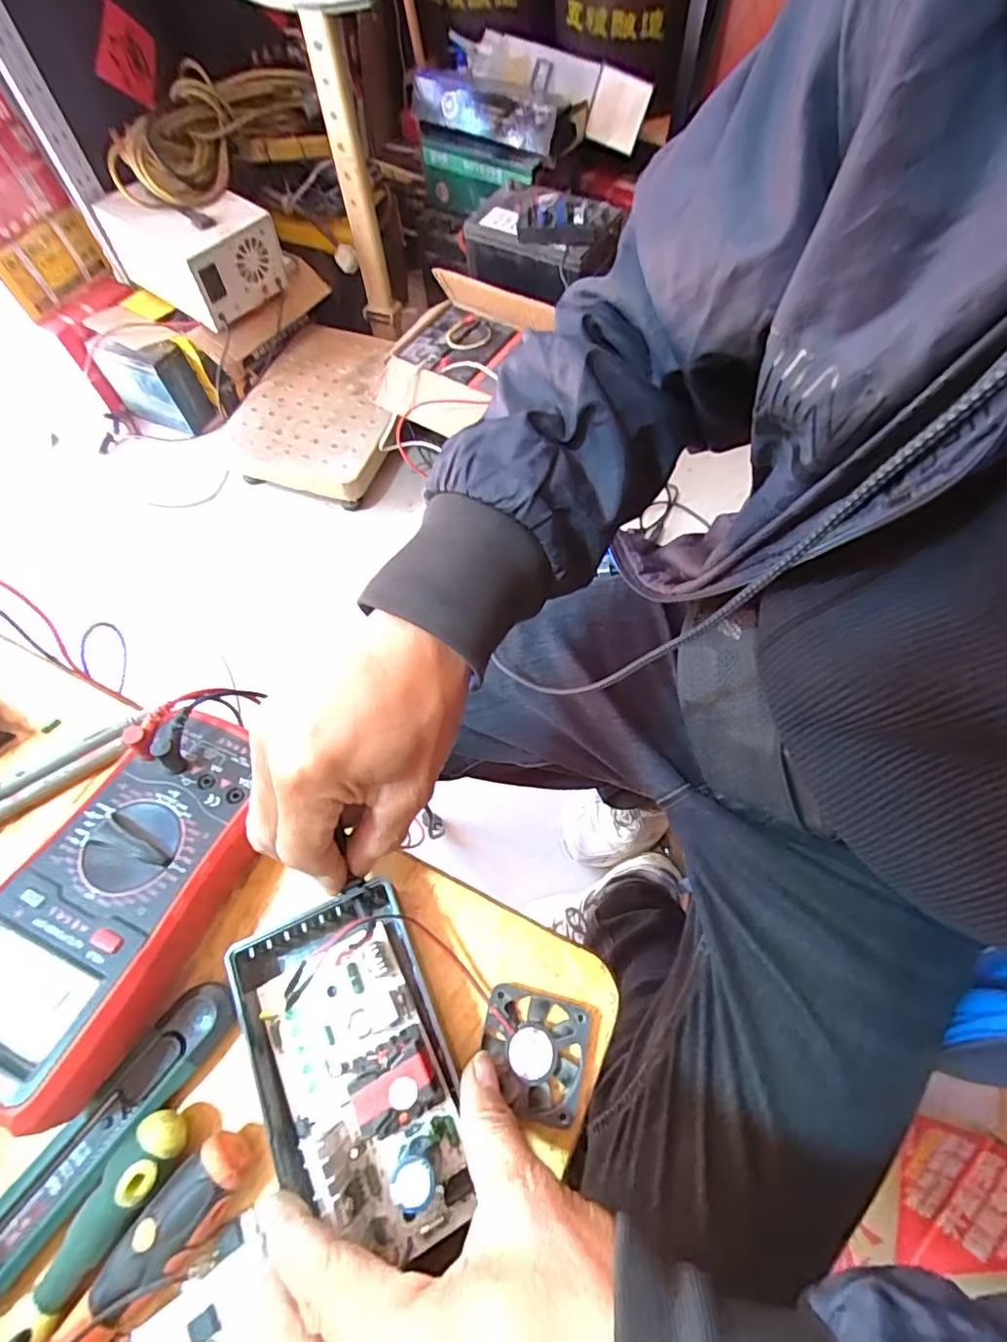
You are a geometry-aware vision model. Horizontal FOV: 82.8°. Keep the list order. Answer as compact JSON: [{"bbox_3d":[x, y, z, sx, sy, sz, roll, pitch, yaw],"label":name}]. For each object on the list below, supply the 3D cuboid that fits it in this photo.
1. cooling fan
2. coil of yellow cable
[{"bbox_3d":[0.014,0.184,0.276,0.048,0.010,0.050,12,64,7],"label":"cooling fan"},{"bbox_3d":[-0.509,-0.940,0.990,0.370,0.126,0.166,-31,66,0],"label":"coil of yellow cable"}]

